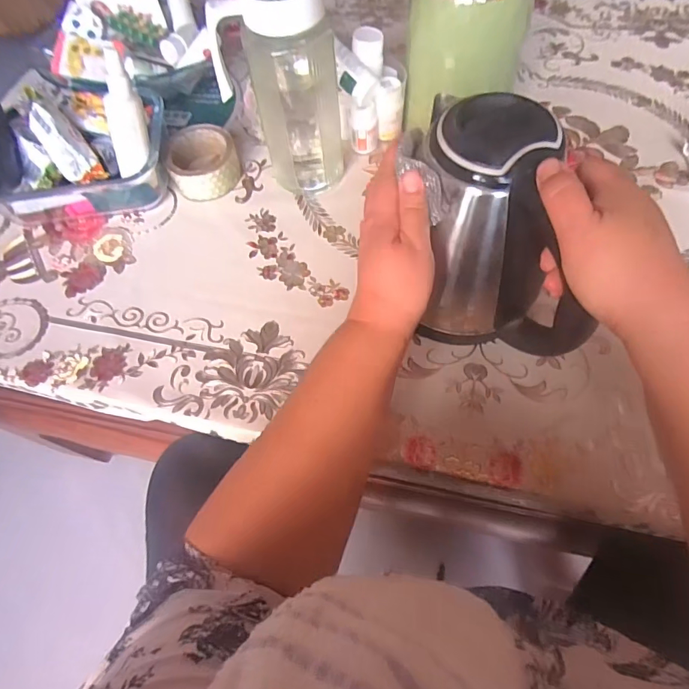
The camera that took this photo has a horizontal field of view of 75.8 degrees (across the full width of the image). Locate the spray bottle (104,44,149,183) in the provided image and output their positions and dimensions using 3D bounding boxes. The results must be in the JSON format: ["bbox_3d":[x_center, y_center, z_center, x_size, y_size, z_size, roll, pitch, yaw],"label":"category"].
[{"bbox_3d":[-0.234,-0.243,0.476,0.036,0.131,0.026,33,45,19],"label":"spray bottle"}]

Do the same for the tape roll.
[{"bbox_3d":[-0.172,-0.224,0.548,0.083,0.040,0.089,-12,62,-3],"label":"tape roll"}]

